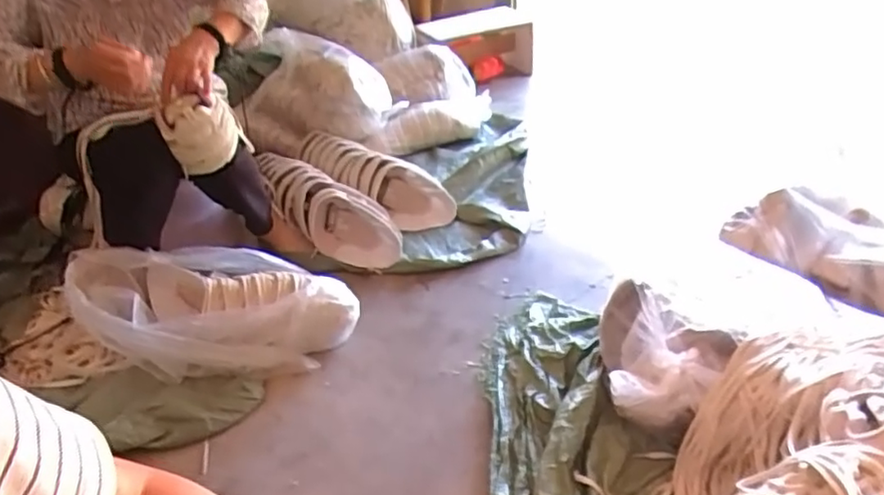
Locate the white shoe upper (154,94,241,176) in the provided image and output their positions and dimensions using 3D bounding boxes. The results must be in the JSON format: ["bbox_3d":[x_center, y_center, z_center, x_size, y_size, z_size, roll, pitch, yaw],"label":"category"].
[{"bbox_3d":[-0.434,-0.203,1.102,0.124,0.135,0.085,-16,36,-15],"label":"white shoe upper"}]

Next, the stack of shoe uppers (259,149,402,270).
[{"bbox_3d":[-0.281,-0.094,1.449,0.425,0.146,0.118,34,43,2],"label":"stack of shoe uppers"}]

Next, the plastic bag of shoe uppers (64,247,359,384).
[{"bbox_3d":[-0.425,0.111,1.169,0.506,0.165,0.246,8,34,-4],"label":"plastic bag of shoe uppers"}]

